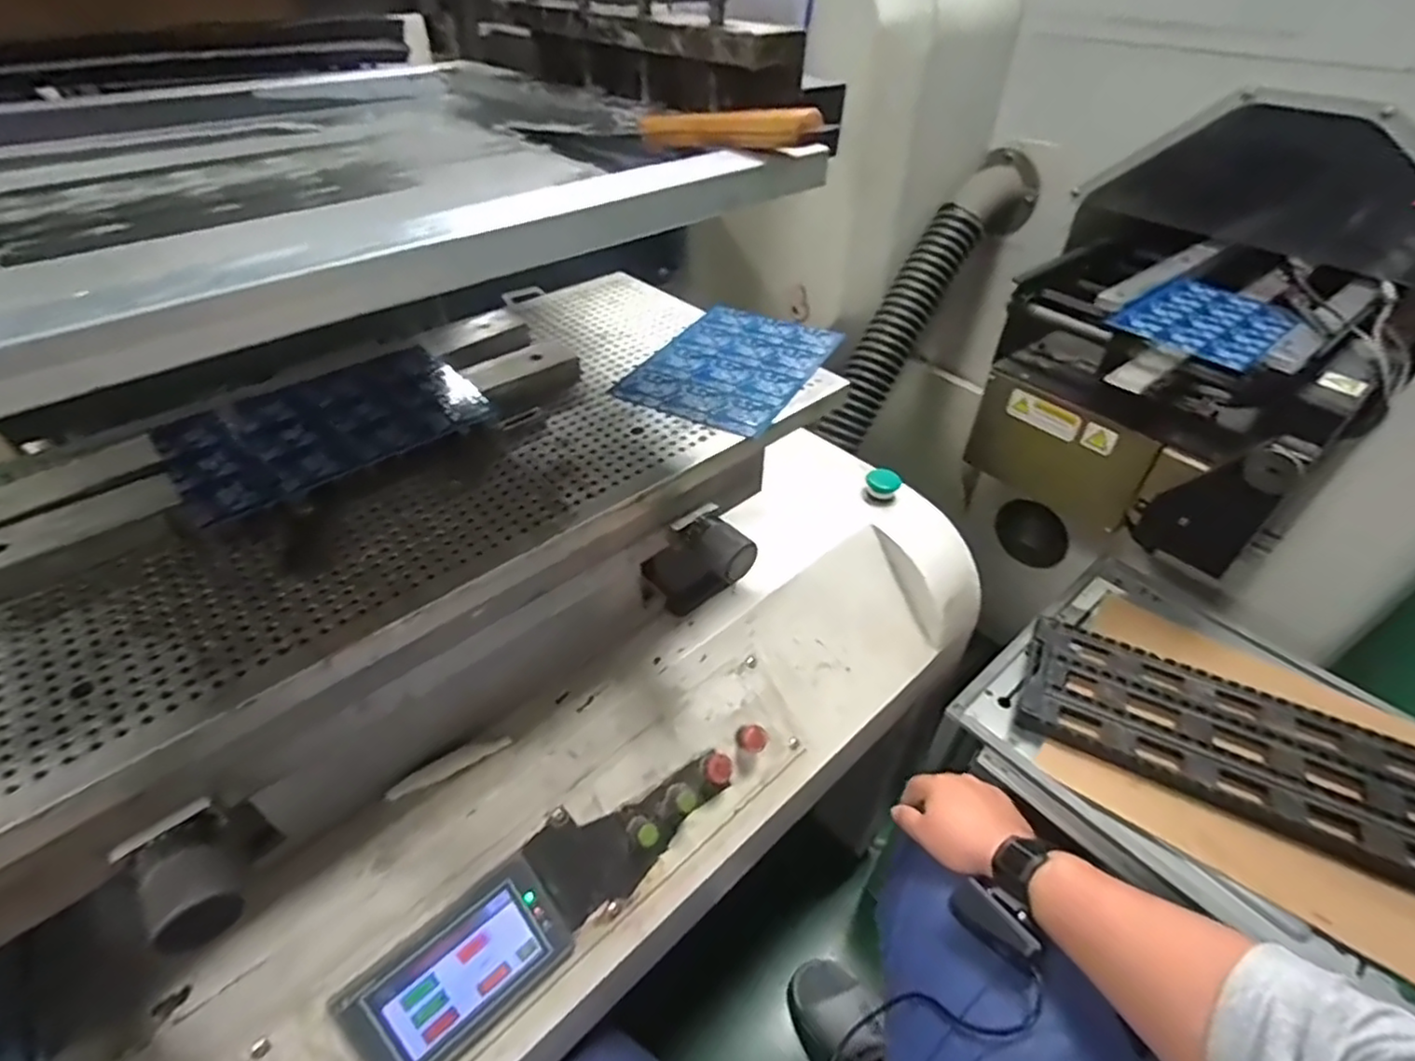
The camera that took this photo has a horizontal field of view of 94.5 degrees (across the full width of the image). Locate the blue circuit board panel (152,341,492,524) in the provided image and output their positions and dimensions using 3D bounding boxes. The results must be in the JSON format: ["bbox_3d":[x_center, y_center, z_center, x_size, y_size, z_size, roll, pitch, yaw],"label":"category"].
[{"bbox_3d":[-0.264,-0.078,0.457,0.190,0.008,0.132,-31,52,-31],"label":"blue circuit board panel"}]

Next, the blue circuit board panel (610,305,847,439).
[{"bbox_3d":[0.021,-0.146,0.565,0.133,0.004,0.187,20,46,20],"label":"blue circuit board panel"}]

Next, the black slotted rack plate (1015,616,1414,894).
[{"bbox_3d":[0.574,0.229,0.708,0.423,0.022,0.170,21,47,21],"label":"black slotted rack plate"}]

